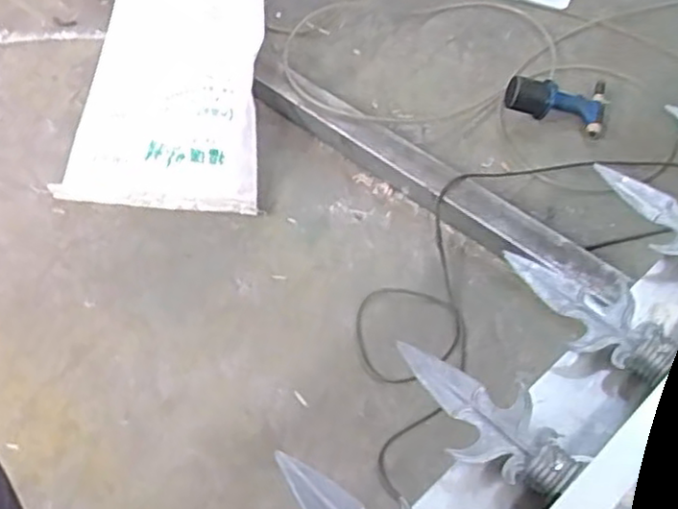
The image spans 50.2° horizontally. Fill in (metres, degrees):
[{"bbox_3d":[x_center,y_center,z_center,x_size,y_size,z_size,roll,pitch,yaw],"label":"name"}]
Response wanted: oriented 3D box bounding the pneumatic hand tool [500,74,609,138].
[{"bbox_3d":[0.457,-0.323,1.523,0.210,0.065,0.133,13,56,12],"label":"pneumatic hand tool"}]

